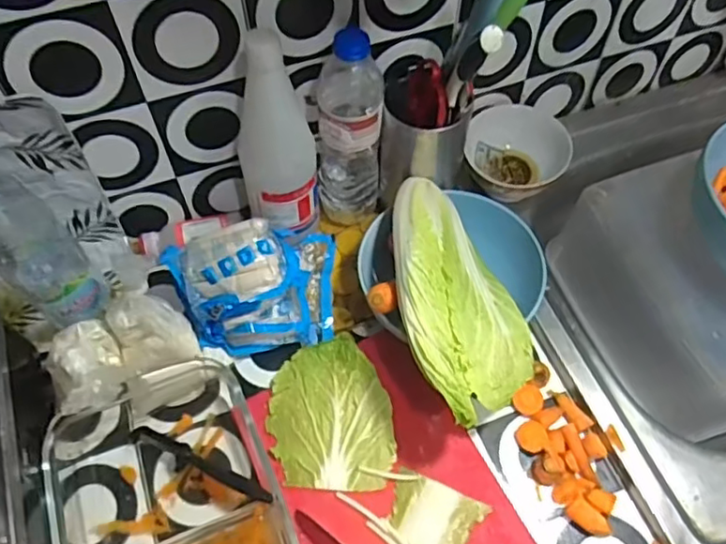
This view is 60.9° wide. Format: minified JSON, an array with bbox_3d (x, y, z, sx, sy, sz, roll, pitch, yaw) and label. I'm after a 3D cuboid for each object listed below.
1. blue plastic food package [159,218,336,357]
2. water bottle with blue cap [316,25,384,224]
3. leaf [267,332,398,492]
[{"bbox_3d":[-0.106,0.009,0.605,0.154,0.081,0.105,-7,59,-4],"label":"blue plastic food package"},{"bbox_3d":[-0.014,-0.137,0.614,0.063,0.223,0.065,-2,58,-1],"label":"water bottle with blue cap"},{"bbox_3d":[-0.030,0.130,0.577,0.110,0.018,0.140,-6,58,-4],"label":"leaf"}]

